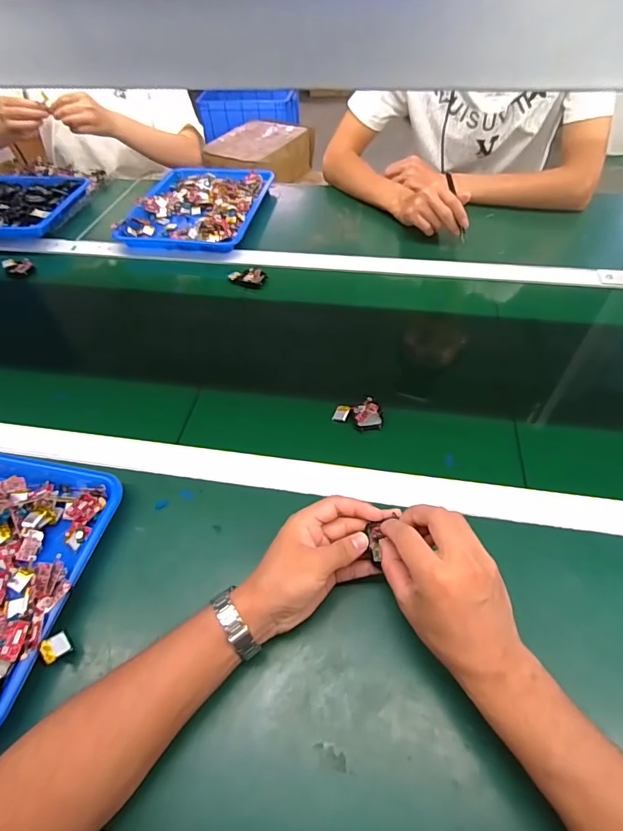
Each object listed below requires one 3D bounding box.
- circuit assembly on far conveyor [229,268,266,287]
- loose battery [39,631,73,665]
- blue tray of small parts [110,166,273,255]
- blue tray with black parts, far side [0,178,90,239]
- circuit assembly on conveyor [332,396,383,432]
[{"bbox_3d":[-0.110,-0.237,0.750,0.061,0.020,0.022,8,52,9],"label":"circuit assembly on far conveyor"},{"bbox_3d":[-0.225,0.204,0.384,0.025,0.007,0.019,-20,81,-60],"label":"loose battery"},{"bbox_3d":[-0.227,-0.430,0.893,0.240,0.033,0.301,6,52,8],"label":"blue tray of small parts"},{"bbox_3d":[-0.665,-0.433,0.916,0.333,0.058,0.214,3,51,5],"label":"blue tray with black parts, far side"},{"bbox_3d":[0.059,-0.002,0.549,0.062,0.017,0.041,7,52,9],"label":"circuit assembly on conveyor"}]

